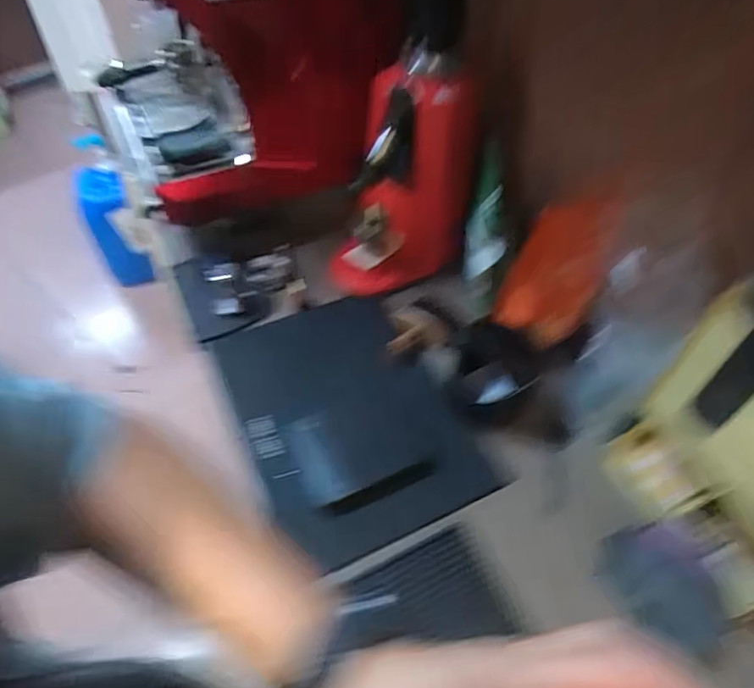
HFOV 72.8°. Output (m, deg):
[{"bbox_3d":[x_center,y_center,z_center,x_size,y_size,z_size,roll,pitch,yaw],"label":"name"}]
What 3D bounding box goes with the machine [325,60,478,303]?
[{"bbox_3d":[0.040,-0.234,0.809,0.201,0.326,0.180,10,49,7],"label":"machine"}]

